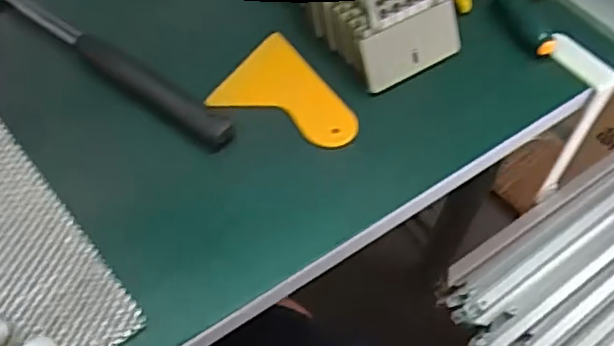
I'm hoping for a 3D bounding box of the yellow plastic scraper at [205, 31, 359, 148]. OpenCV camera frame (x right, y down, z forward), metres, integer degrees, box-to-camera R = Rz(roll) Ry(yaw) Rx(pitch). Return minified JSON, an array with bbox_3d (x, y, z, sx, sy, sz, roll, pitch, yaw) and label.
[{"bbox_3d":[-0.006,-0.055,0.457,0.097,0.007,0.080,27,57,14],"label":"yellow plastic scraper"}]

